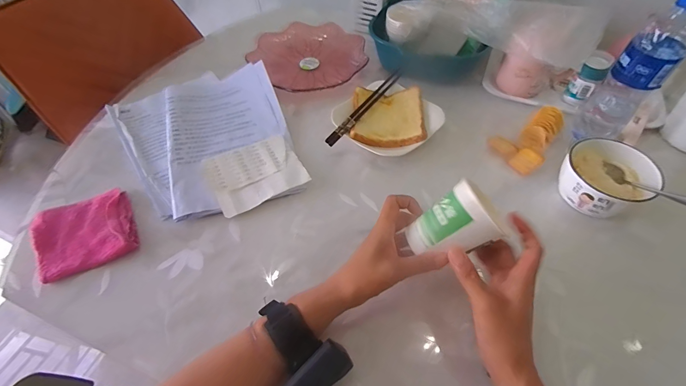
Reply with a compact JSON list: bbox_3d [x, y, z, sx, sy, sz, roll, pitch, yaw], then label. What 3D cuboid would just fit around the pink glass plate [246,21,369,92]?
[{"bbox_3d":[-0.060,-0.272,0.668,0.207,0.038,0.212,-1,55,2],"label":"pink glass plate"}]

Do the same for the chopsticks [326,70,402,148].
[{"bbox_3d":[0.038,-0.147,0.557,0.018,0.015,0.209,30,62,21],"label":"chopsticks"}]

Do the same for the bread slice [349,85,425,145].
[{"bbox_3d":[0.075,-0.130,0.549,0.114,0.023,0.117,0,55,3],"label":"bread slice"}]

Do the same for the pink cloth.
[{"bbox_3d":[-0.344,0.052,0.439,0.110,0.025,0.107,-26,58,-15],"label":"pink cloth"}]

